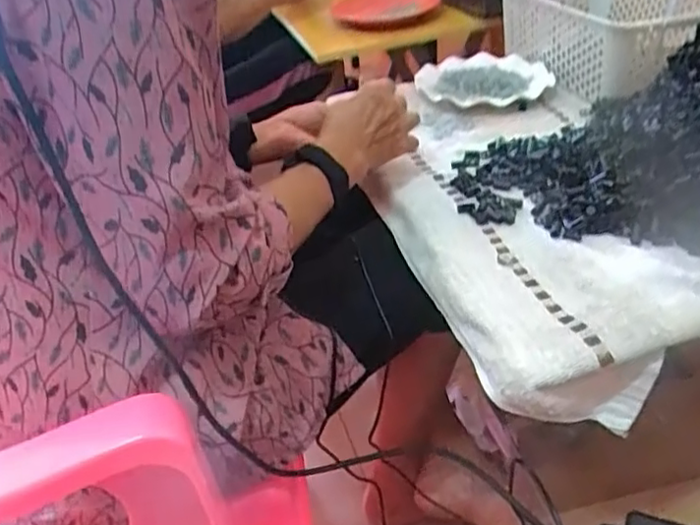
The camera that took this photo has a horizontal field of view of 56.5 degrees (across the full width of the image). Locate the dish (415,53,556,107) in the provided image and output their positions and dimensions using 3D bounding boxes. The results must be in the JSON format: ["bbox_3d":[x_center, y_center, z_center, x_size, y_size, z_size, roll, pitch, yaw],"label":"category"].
[{"bbox_3d":[0.181,-0.255,0.903,0.177,0.019,0.141,-14,39,-9],"label":"dish"}]

